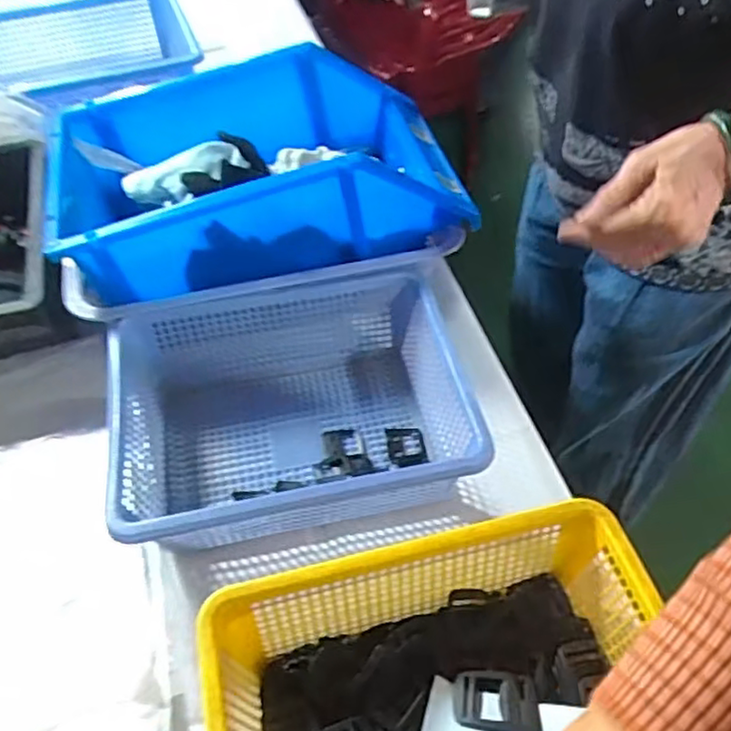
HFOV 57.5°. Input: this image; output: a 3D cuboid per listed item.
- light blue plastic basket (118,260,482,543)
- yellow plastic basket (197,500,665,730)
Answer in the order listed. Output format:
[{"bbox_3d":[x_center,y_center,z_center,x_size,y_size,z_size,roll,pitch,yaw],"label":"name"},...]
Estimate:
[{"bbox_3d":[-0.062,0.033,0.527,0.258,0.088,0.205,-10,51,-8],"label":"light blue plastic basket"},{"bbox_3d":[0.055,0.211,0.383,0.281,0.099,0.210,-11,51,-9],"label":"yellow plastic basket"}]

